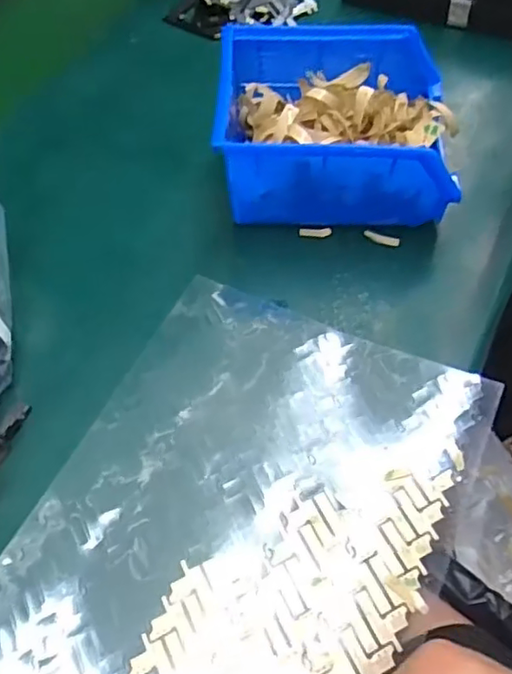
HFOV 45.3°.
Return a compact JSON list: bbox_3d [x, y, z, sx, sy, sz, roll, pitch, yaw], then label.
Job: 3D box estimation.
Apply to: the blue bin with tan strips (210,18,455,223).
[{"bbox_3d":[0.049,-0.123,0.371,0.137,0.074,0.110,2,58,5],"label":"blue bin with tan strips"}]

